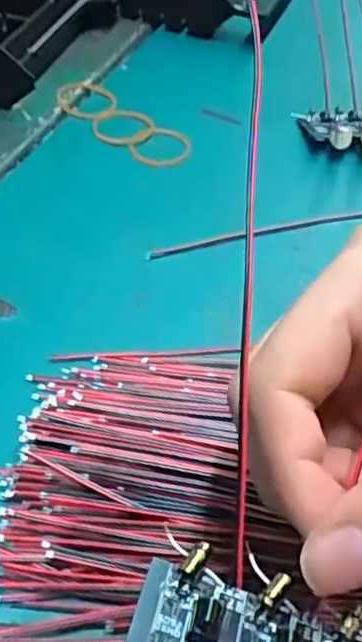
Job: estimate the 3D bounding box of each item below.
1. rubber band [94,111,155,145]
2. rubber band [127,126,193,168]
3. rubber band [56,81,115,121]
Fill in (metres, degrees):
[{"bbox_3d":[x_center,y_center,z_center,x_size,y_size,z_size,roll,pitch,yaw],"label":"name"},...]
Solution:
[{"bbox_3d":[-0.029,-0.101,0.351,0.030,0.004,0.033,4,46,6],"label":"rubber band"},{"bbox_3d":[-0.009,-0.088,0.343,0.027,0.004,0.033,24,51,23],"label":"rubber band"},{"bbox_3d":[-0.050,-0.118,0.364,0.031,0.004,0.034,-2,46,0],"label":"rubber band"}]

